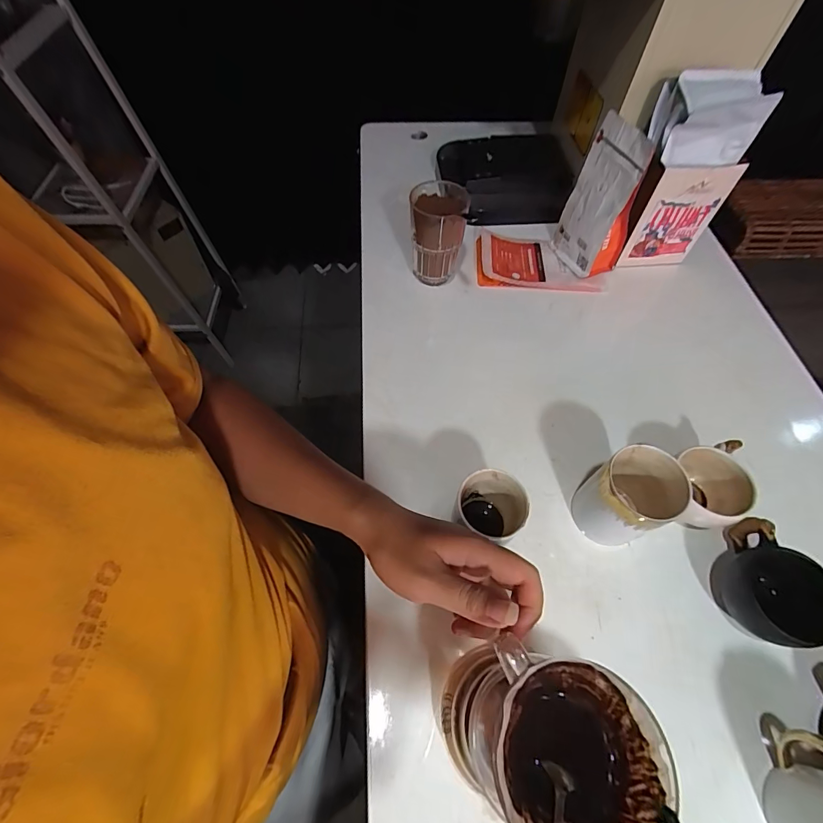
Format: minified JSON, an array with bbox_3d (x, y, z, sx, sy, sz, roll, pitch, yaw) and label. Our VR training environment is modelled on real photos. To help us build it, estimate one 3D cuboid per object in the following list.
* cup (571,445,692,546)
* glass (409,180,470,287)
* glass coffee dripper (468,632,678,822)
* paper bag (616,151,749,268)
[{"bbox_3d":[0.211,0.088,0.409,0.076,0.100,0.068,-35,66,-20],"label":"cup"},{"bbox_3d":[0.043,-0.249,0.587,0.070,0.133,0.087,12,60,6],"label":"glass"},{"bbox_3d":[0.089,0.204,0.252,0.094,0.090,0.092,8,61,9],"label":"glass coffee dripper"},{"bbox_3d":[0.369,-0.281,0.593,0.121,0.145,0.032,-4,60,-4],"label":"paper bag"}]

